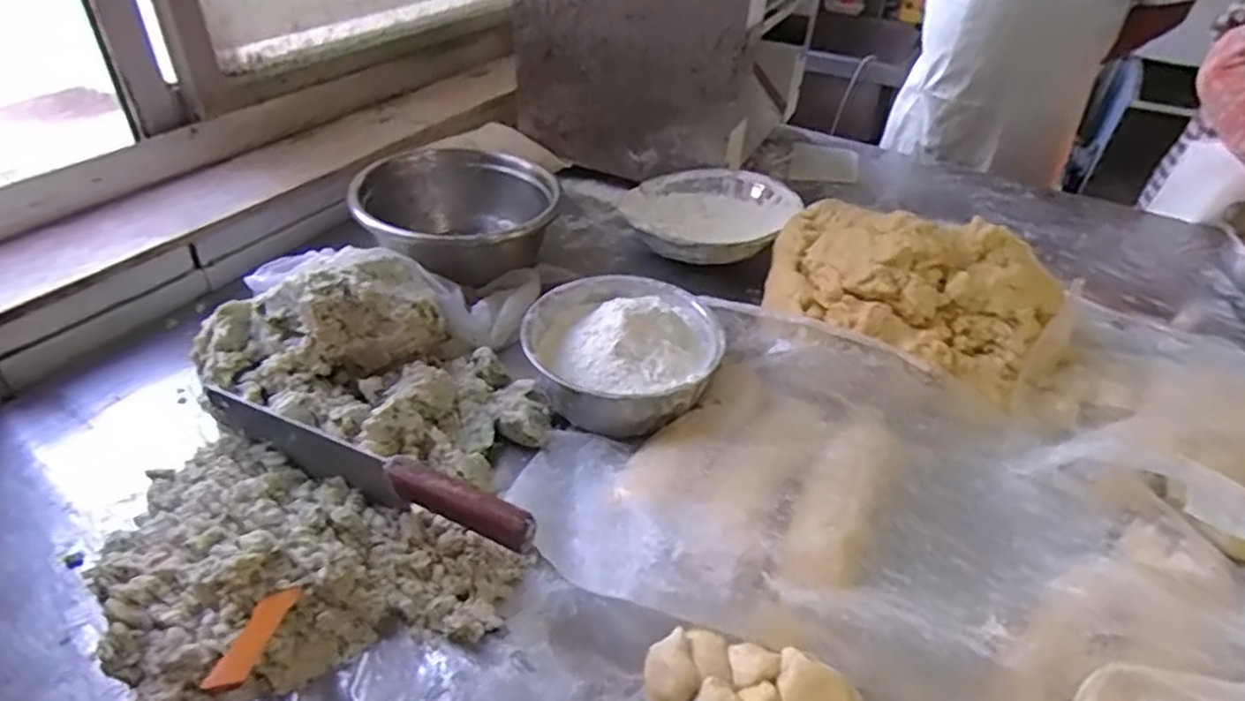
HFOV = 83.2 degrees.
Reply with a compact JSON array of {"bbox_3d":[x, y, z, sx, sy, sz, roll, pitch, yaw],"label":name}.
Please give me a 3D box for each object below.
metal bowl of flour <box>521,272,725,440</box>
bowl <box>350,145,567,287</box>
[{"bbox_3d":[0.000,-0.003,0.699,0.182,0.065,0.177,2,39,-2],"label":"metal bowl of flour"},{"bbox_3d":[-0.207,-0.163,0.878,0.232,0.106,0.209,-9,40,-16],"label":"bowl"}]

